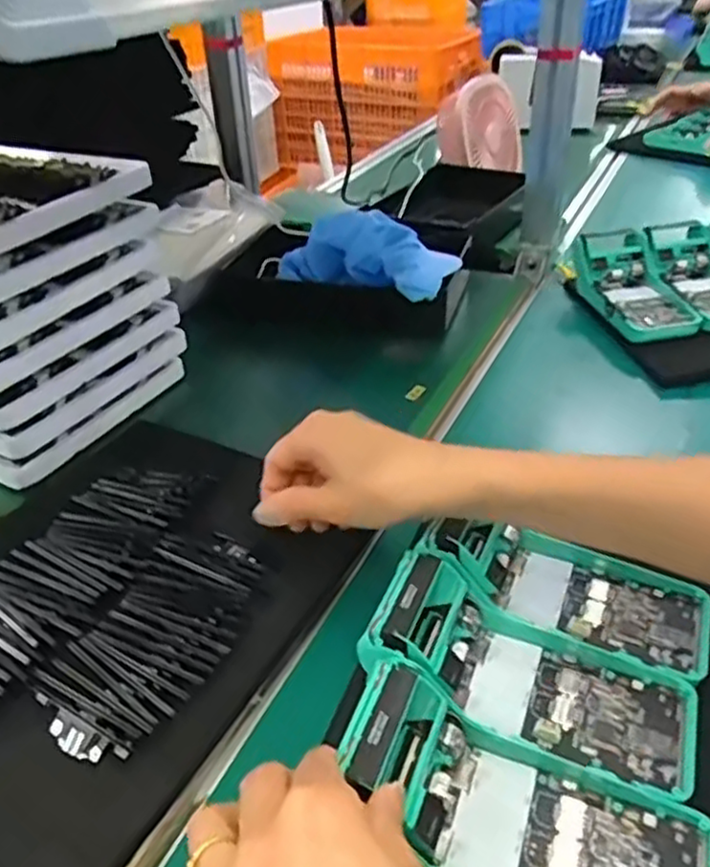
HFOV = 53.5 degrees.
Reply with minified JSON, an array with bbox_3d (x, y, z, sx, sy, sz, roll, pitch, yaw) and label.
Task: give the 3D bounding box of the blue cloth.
[{"bbox_3d":[0.009,-0.203,0.785,0.201,0.062,0.081,15,38,24],"label":"blue cloth"}]

